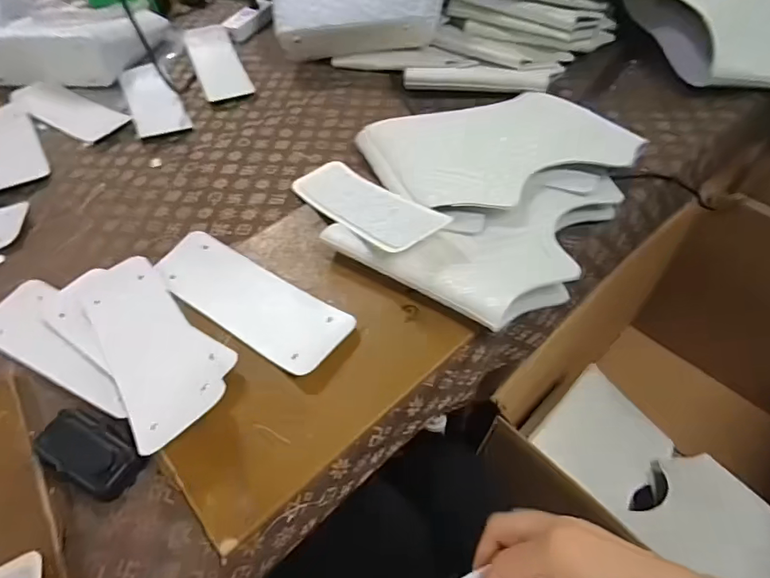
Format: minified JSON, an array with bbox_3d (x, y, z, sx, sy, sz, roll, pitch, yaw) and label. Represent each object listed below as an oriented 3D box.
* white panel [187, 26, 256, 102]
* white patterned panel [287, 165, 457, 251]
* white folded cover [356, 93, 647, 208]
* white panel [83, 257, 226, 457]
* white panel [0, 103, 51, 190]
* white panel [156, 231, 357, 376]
[{"bbox_3d":[-0.331,-0.449,0.895,0.084,0.008,0.251,-22,59,-9],"label":"white panel"},{"bbox_3d":[-0.028,-0.110,0.574,0.084,0.018,0.257,-30,40,-21],"label":"white patterned panel"},{"bbox_3d":[0.147,-0.201,0.626,0.314,0.045,0.249,-15,51,-9],"label":"white folded cover"},{"bbox_3d":[-0.254,0.053,0.482,0.085,0.015,0.264,-33,50,-20],"label":"white panel"},{"bbox_3d":[-0.643,-0.247,0.773,0.086,0.011,0.254,-30,56,-20],"label":"white panel"},{"bbox_3d":[-0.158,0.010,0.517,0.263,0.012,0.085,27,58,26],"label":"white panel"}]

